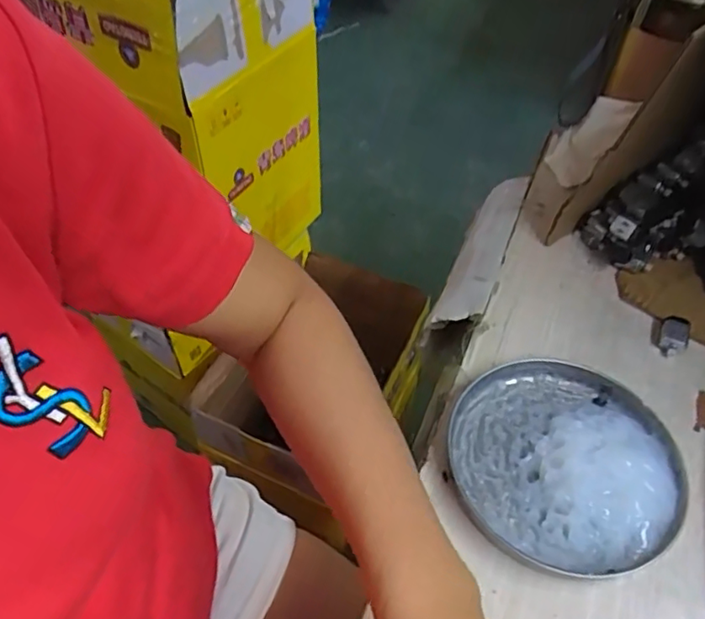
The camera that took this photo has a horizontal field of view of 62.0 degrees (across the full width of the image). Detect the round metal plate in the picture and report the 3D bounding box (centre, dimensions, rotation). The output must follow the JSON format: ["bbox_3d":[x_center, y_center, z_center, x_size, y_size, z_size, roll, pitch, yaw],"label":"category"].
[{"bbox_3d":[0.139,0.095,0.381,0.145,0.022,0.139,0,50,0],"label":"round metal plate"}]

